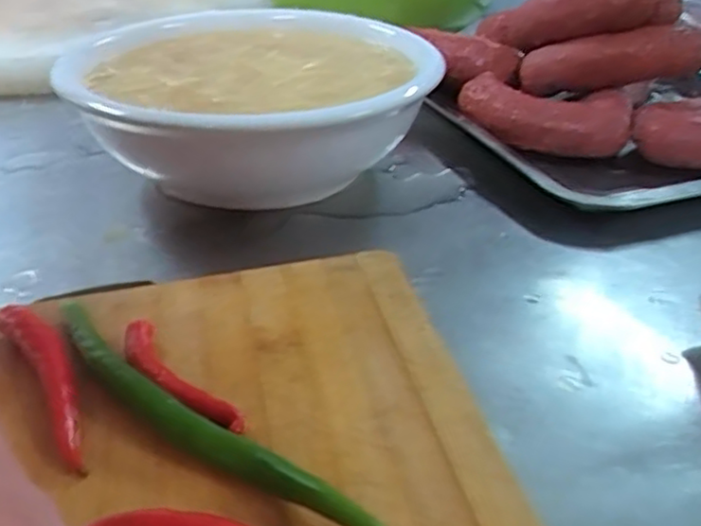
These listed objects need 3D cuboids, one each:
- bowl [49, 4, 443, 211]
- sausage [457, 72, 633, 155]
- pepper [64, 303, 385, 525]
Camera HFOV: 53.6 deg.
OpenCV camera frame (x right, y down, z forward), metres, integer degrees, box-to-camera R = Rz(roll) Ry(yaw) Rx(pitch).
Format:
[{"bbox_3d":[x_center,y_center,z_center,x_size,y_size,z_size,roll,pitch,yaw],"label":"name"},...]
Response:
[{"bbox_3d":[-0.058,-0.103,0.468,0.227,0.080,0.239,-1,33,2],"label":"bowl"},{"bbox_3d":[0.139,-0.107,0.512,0.124,0.041,0.064,16,37,26],"label":"sausage"},{"bbox_3d":[-0.055,0.053,0.237,0.179,0.013,0.016,25,42,35],"label":"pepper"}]

